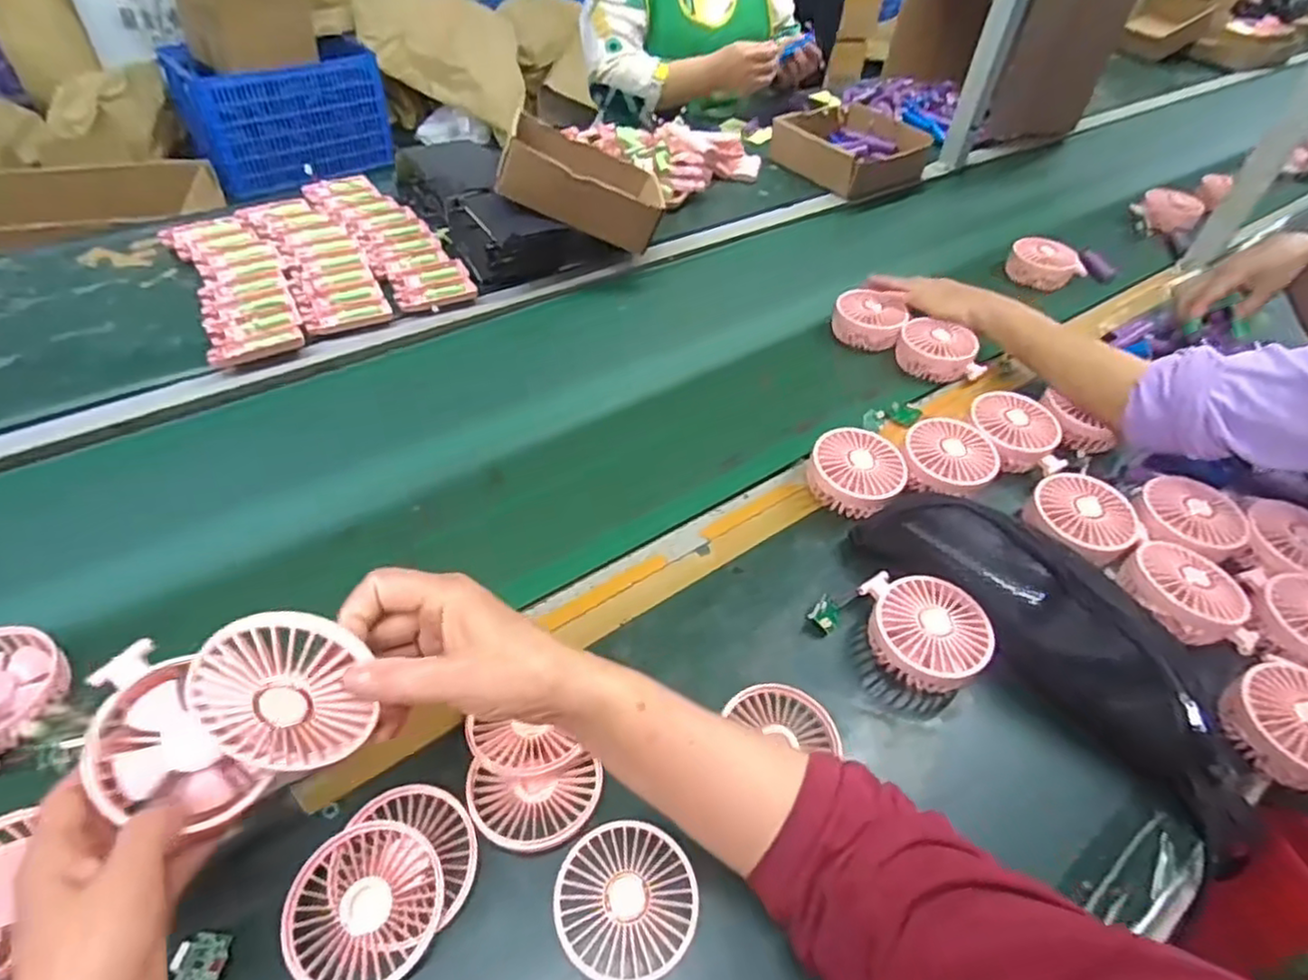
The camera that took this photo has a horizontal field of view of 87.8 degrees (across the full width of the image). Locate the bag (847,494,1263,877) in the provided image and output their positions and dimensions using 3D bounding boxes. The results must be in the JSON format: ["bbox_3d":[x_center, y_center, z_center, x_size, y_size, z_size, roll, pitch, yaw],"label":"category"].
[{"bbox_3d":[0.318,0.111,0.530,0.096,0.068,0.342,-35,59,-29],"label":"bag"}]

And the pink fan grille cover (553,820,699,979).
[{"bbox_3d":[-0.017,0.255,0.423,0.085,0.015,0.085,9,49,4],"label":"pink fan grille cover"}]

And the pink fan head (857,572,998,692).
[{"bbox_3d":[0.214,0.113,0.541,0.087,0.047,0.097,5,49,0],"label":"pink fan head"}]

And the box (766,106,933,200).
[{"bbox_3d":[0.347,-0.619,1.215,0.218,0.066,0.225,-21,52,-23],"label":"box"}]

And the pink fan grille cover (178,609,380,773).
[{"bbox_3d":[-0.184,0.101,0.336,0.082,0.085,0.011,7,19,-11],"label":"pink fan grille cover"}]

